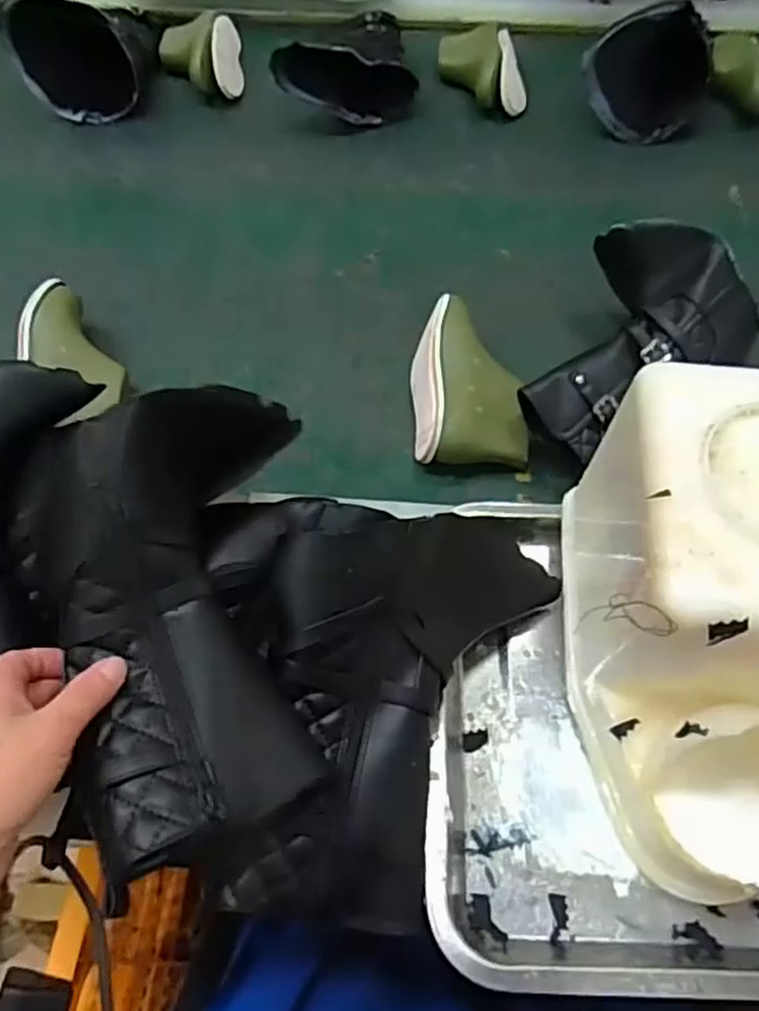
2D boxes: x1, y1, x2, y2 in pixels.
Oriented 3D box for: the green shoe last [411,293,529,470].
[{"bbox_3d":[0.078,-0.109,0.629,0.096,0.057,0.163,-1,57,-1],"label":"green shoe last"}]

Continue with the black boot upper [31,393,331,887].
[{"bbox_3d":[-0.102,0.055,0.379,0.122,0.080,0.220,-8,79,-5],"label":"black boot upper"}]

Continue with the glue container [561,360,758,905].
[{"bbox_3d":[0.183,0.068,0.386,0.130,0.173,0.222,6,58,4],"label":"glue container"}]

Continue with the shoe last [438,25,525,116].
[{"bbox_3d":[0.135,-0.576,0.937,0.117,0.060,0.165,2,57,1],"label":"shoe last"}]

